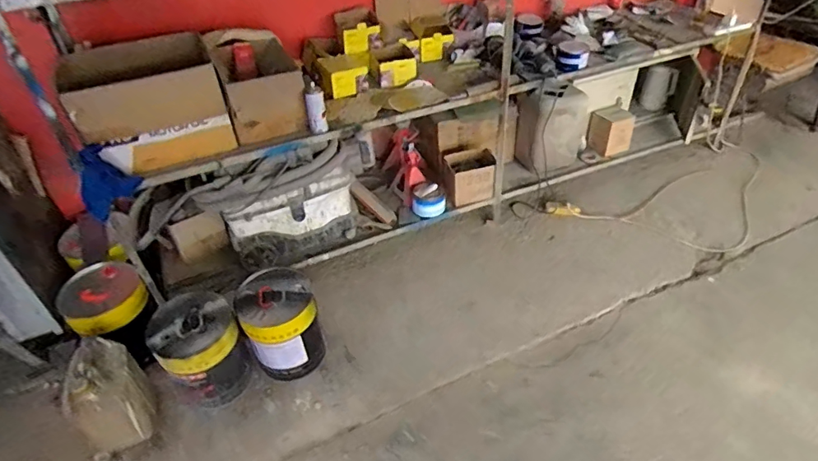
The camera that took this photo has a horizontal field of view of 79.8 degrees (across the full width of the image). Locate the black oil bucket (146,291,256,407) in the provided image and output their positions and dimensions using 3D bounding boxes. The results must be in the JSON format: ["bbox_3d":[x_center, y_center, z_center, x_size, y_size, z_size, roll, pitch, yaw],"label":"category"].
[{"bbox_3d":[-0.709,0.401,1.685,0.257,0.333,0.292,-25,46,-24],"label":"black oil bucket"}]

